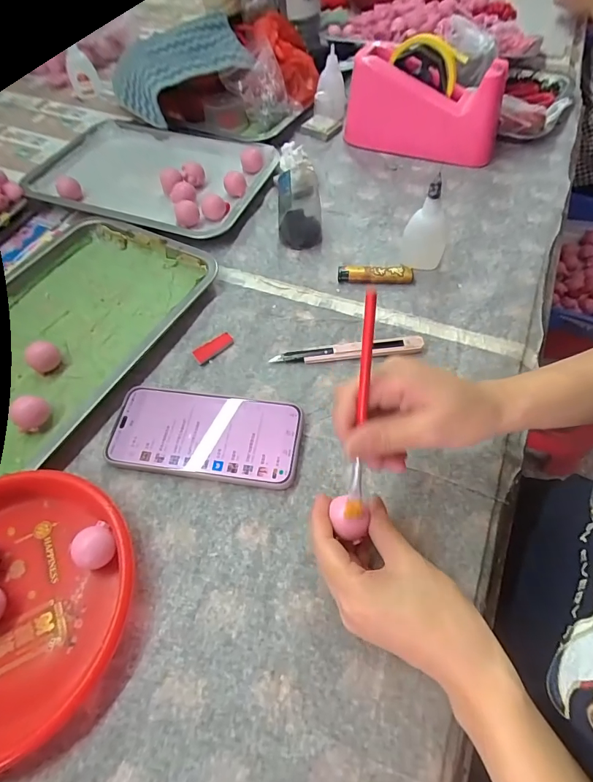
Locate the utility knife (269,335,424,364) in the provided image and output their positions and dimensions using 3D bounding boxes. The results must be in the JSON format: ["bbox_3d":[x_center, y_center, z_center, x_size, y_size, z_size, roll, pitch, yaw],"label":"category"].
[{"bbox_3d":[0.049,-0.038,0.393,0.141,0.012,0.020,-7,57,-1],"label":"utility knife"}]

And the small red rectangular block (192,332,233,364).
[{"bbox_3d":[-0.082,-0.043,0.401,0.041,0.005,0.014,-36,62,-18],"label":"small red rectangular block"}]

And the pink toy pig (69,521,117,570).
[{"bbox_3d":[-0.145,0.115,0.299,0.028,0.022,0.030,-2,57,3],"label":"pink toy pig"}]

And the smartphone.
[{"bbox_3d":[-0.079,0.037,0.353,0.161,0.013,0.077,6,58,8],"label":"smartphone"}]

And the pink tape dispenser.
[{"bbox_3d":[0.165,-0.379,0.536,0.195,0.103,0.073,20,61,15],"label":"pink tape dispenser"}]

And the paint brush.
[{"bbox_3d":[0.038,0.014,0.236,0.009,0.142,0.007,3,21,6],"label":"paint brush"}]

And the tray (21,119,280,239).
[{"bbox_3d":[-0.193,-0.296,0.555,0.304,0.028,0.208,19,61,15],"label":"tray"}]

